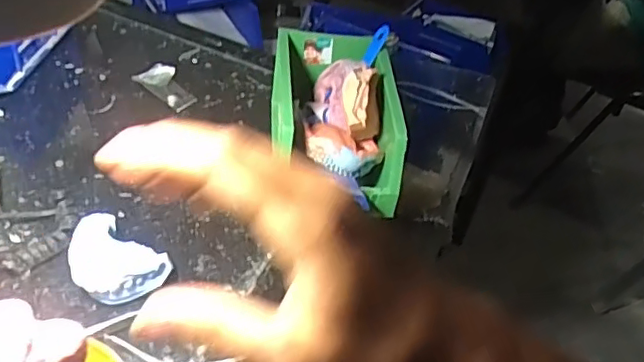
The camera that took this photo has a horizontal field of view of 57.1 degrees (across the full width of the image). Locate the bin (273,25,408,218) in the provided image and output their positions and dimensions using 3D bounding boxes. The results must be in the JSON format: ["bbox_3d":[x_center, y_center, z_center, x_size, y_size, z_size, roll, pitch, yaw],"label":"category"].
[{"bbox_3d":[0.013,-0.058,0.517,0.099,0.078,0.178,2,44,-8],"label":"bin"}]

